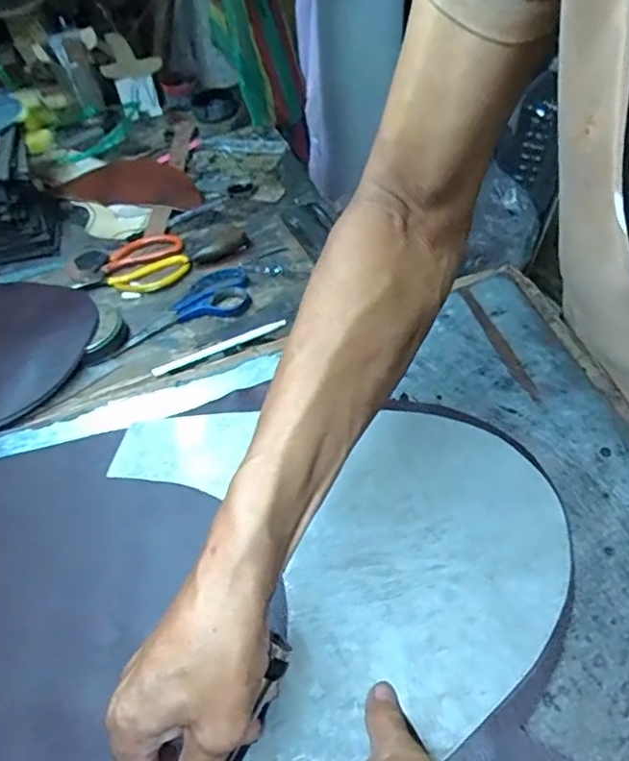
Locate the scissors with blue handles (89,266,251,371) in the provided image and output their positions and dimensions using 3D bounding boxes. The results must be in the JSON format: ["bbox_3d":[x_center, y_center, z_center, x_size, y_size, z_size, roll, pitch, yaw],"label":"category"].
[{"bbox_3d":[-0.144,-0.066,0.612,0.071,0.010,0.194,34,59,30],"label":"scissors with blue handles"}]

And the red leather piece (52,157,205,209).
[{"bbox_3d":[-0.264,-0.303,0.855,0.230,0.010,0.134,13,51,16],"label":"red leather piece"}]

